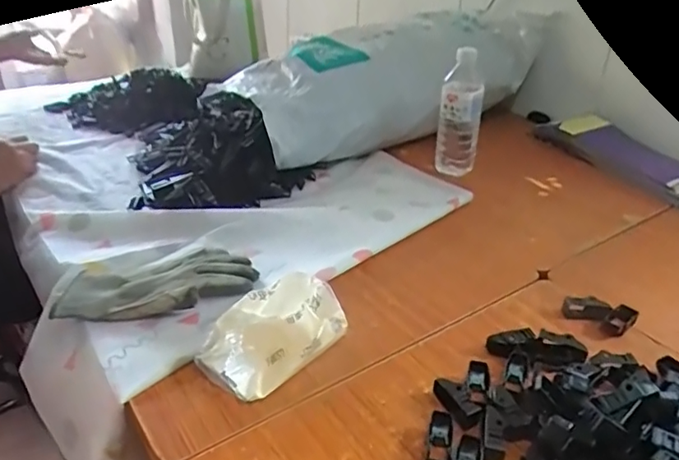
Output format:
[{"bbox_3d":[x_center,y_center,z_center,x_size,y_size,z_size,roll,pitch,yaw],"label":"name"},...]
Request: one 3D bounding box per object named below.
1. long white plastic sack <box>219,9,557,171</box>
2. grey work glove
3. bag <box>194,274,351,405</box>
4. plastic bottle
[{"bbox_3d":[0.093,-0.301,1.097,0.615,0.182,0.239,-17,35,-27],"label":"long white plastic sack"},{"bbox_3d":[-0.214,0.062,0.656,0.222,0.026,0.099,-8,32,-15],"label":"grey work glove"},{"bbox_3d":[-0.066,0.102,0.566,0.140,0.069,0.085,-24,39,-35],"label":"bag"},{"bbox_3d":[0.203,-0.195,0.938,0.068,0.198,0.055,7,32,11],"label":"plastic bottle"}]

